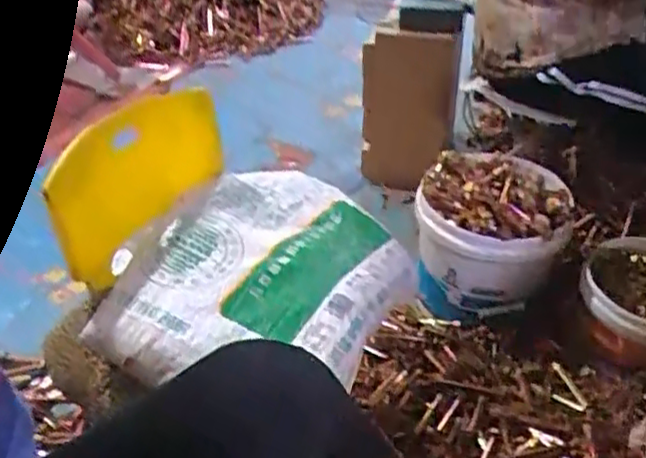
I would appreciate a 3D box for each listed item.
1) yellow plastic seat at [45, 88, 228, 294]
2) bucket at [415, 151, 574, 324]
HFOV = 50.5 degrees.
[{"bbox_3d":[-0.257,-0.075,0.915,0.157,0.075,0.285,42,65,-3],"label":"yellow plastic seat"},{"bbox_3d":[0.280,0.011,1.172,0.228,0.225,0.209,2,37,5],"label":"bucket"}]

